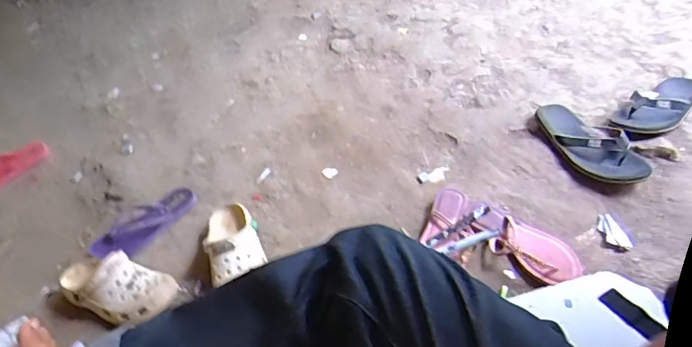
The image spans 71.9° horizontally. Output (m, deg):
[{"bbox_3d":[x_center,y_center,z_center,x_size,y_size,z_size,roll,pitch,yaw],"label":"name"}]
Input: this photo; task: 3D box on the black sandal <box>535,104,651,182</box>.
[{"bbox_3d":[0.507,-0.070,1.000,0.113,0.054,0.254,-29,48,-22],"label":"black sandal"}]

